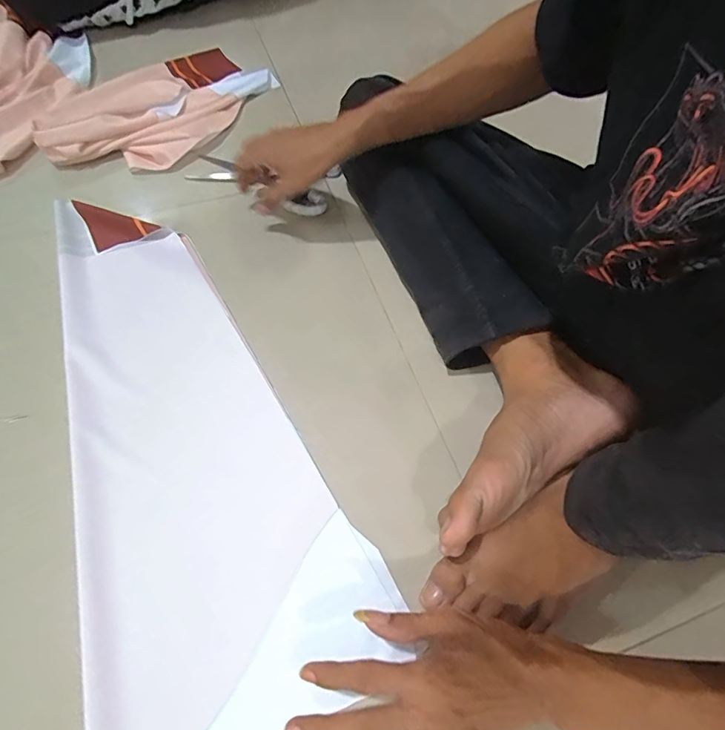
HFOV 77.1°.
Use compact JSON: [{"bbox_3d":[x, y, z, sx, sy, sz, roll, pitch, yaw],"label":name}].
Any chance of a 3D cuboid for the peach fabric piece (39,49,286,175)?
[{"bbox_3d":[-0.291,-0.378,0.664,0.194,0.036,0.341,29,59,9],"label":"peach fabric piece"}]

